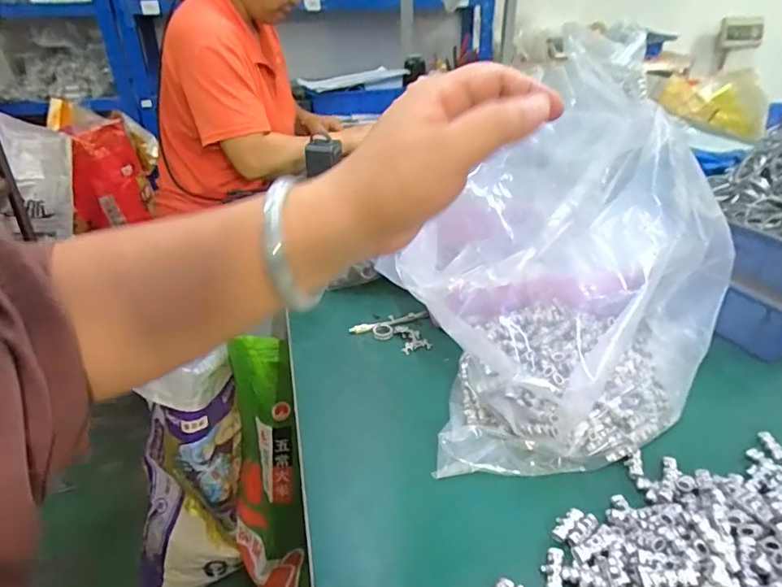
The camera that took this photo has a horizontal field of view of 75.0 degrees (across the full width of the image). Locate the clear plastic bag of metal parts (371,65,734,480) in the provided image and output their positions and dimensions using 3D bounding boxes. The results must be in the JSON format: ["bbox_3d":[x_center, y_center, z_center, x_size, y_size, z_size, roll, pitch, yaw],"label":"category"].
[{"bbox_3d":[0.156,0.001,0.418,0.179,0.252,0.271,23,38,32],"label":"clear plastic bag of metal parts"}]

